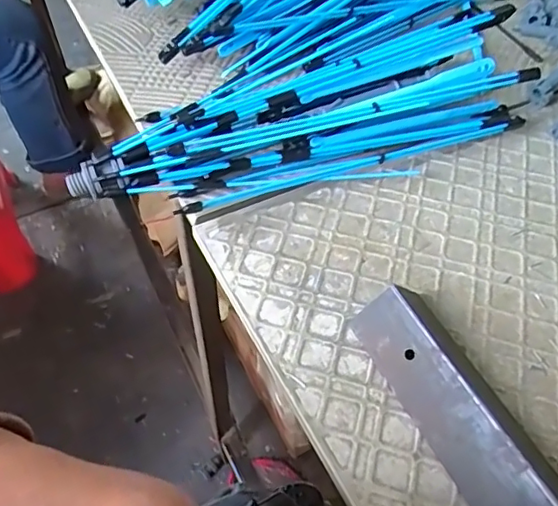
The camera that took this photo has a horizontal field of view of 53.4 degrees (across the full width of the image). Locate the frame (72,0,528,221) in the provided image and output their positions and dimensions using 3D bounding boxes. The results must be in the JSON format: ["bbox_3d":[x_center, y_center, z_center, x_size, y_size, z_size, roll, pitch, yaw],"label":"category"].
[{"bbox_3d":[0.022,-0.086,0.378,0.316,0.064,0.073,-19,55,-15],"label":"frame"}]

